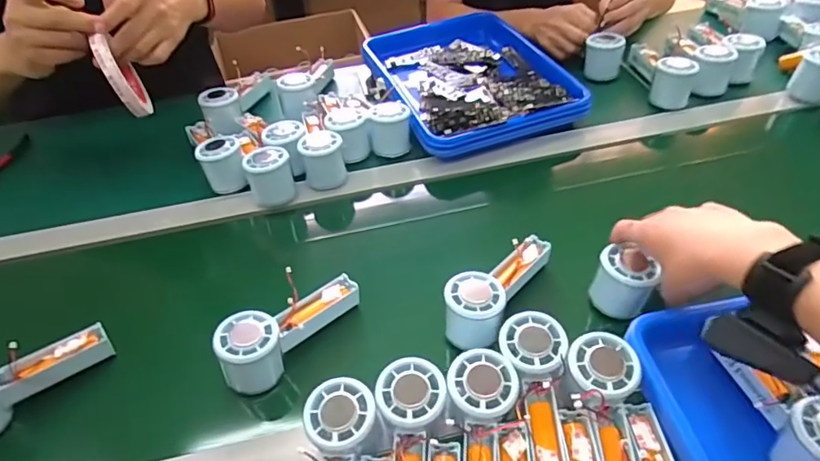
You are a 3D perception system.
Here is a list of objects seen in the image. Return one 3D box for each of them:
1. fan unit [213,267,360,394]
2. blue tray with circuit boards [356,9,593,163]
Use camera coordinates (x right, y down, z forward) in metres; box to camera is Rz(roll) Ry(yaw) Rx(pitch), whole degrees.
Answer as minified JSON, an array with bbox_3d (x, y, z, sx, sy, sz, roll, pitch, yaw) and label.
[{"bbox_3d":[-0.119,0.090,0.534,0.053,0.063,0.154,30,55,30],"label":"fan unit"},{"bbox_3d":[0.092,-0.236,0.834,0.261,0.046,0.316,-18,46,-12],"label":"blue tray with circuit boards"}]

